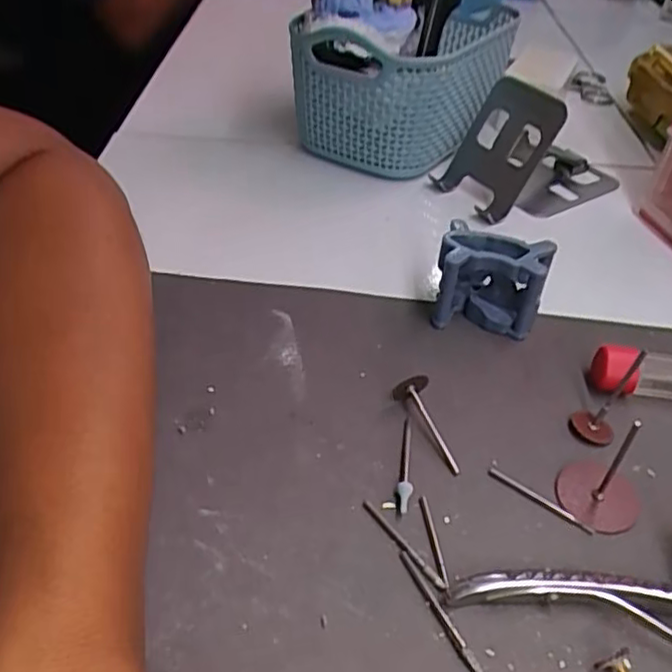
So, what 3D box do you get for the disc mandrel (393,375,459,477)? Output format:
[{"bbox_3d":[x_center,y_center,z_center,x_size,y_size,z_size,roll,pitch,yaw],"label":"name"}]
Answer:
[{"bbox_3d":[0.037,0.036,0.280,0.017,0.016,0.042,-7,42,-11],"label":"disc mandrel"}]

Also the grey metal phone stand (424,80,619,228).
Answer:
[{"bbox_3d":[0.131,-0.128,0.439,0.116,0.063,0.069,-23,47,-27],"label":"grey metal phone stand"}]

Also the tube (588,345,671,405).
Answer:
[{"bbox_3d":[0.145,0.017,0.308,0.051,0.021,0.017,2,41,-2],"label":"tube"}]

